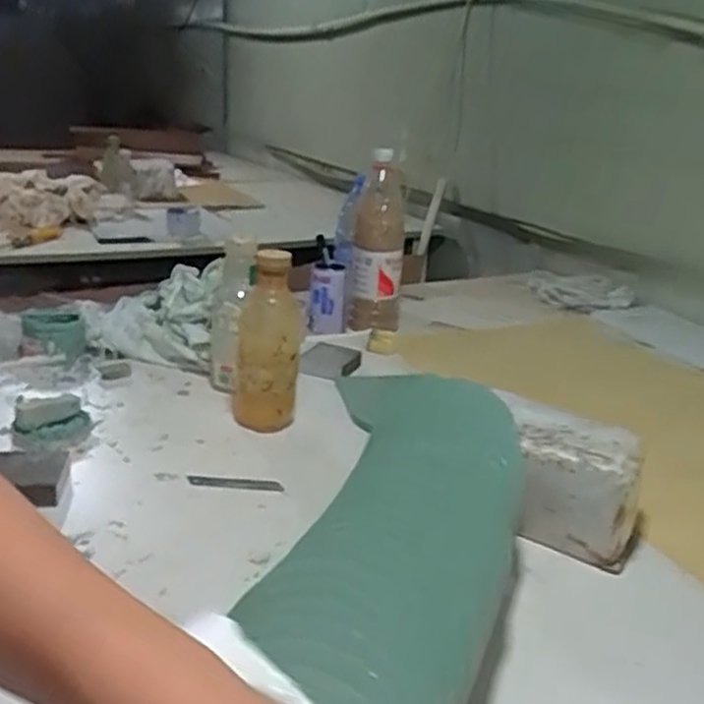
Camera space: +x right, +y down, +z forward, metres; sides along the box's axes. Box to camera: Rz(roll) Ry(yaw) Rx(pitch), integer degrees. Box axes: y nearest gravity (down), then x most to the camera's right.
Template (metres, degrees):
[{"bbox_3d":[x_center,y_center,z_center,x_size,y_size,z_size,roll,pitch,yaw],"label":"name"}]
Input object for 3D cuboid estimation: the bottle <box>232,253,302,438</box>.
[{"bbox_3d":[-0.101,-0.011,0.877,0.074,0.207,0.065,0,22,-10],"label":"bottle"}]

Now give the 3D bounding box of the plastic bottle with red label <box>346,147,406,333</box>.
[{"bbox_3d":[0.043,-0.182,1.241,0.087,0.269,0.093,4,20,1],"label":"plastic bottle with red label"}]

